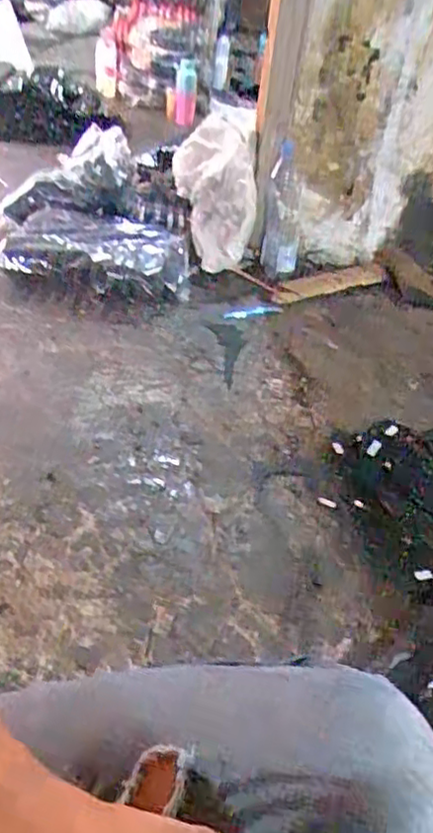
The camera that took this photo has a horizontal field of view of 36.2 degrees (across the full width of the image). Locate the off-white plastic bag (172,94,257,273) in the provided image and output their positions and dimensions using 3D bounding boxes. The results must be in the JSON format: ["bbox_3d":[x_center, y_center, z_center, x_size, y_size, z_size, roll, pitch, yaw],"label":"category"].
[{"bbox_3d":[-0.007,-0.569,1.628,0.181,0.370,0.309,-2,38,-12],"label":"off-white plastic bag"}]

